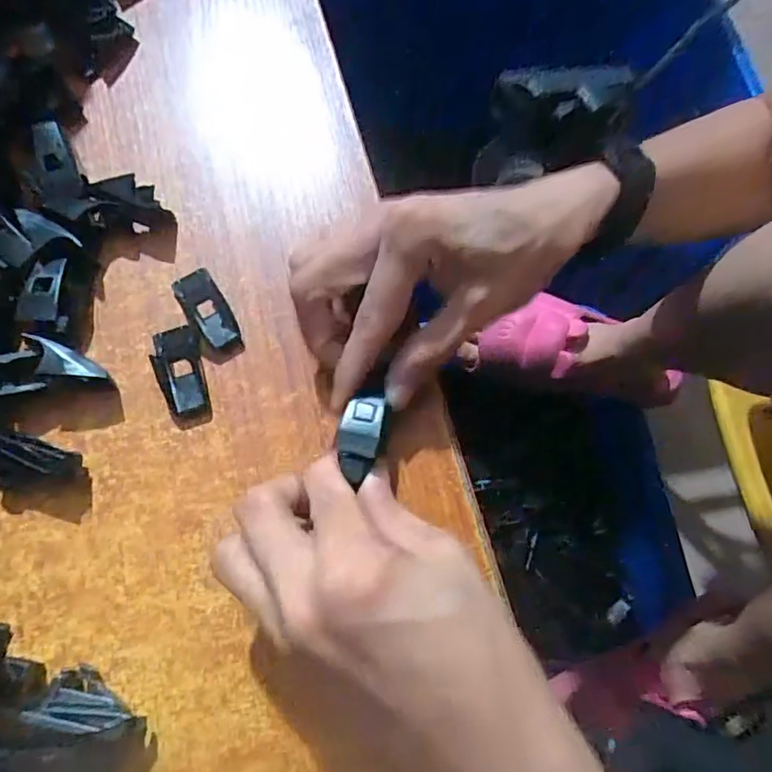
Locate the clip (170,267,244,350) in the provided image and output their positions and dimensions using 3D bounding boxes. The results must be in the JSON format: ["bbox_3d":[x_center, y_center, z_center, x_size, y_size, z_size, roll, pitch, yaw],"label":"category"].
[{"bbox_3d":[-0.083,-0.035,0.261,0.018,0.005,0.044,-32,75,-11],"label":"clip"}]

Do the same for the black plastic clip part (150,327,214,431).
[{"bbox_3d":[-0.093,-0.004,0.251,0.021,0.005,0.046,-15,72,-6],"label":"black plastic clip part"}]

